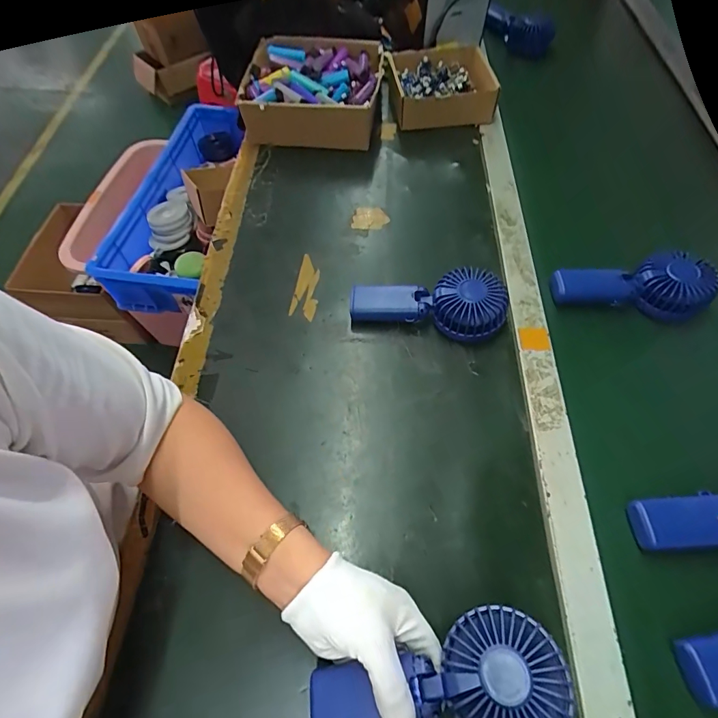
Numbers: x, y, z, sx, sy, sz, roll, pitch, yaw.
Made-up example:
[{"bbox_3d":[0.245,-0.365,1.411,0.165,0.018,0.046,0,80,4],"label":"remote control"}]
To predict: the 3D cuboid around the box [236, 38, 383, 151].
[{"bbox_3d":[-0.074,-0.459,0.691,0.207,0.093,0.233,6,61,3],"label":"box"}]

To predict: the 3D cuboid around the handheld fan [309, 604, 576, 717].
[{"bbox_3d":[0.055,0.237,0.288,0.177,0.043,0.082,-19,61,9],"label":"handheld fan"}]

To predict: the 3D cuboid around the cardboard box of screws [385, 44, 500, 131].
[{"bbox_3d":[0.139,-0.477,0.708,0.167,0.068,0.158,-6,61,-4],"label":"cardboard box of screws"}]

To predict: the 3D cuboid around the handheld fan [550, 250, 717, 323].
[{"bbox_3d":[0.333,-0.090,0.495,0.178,0.041,0.070,1,60,0],"label":"handheld fan"}]

